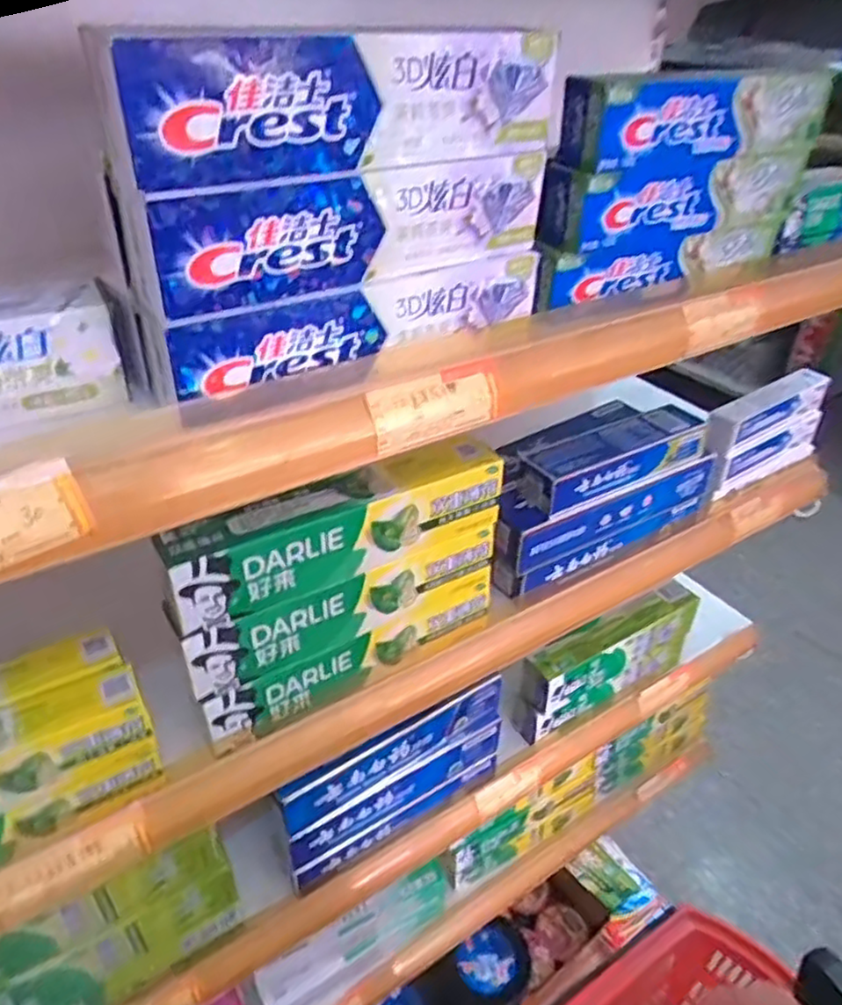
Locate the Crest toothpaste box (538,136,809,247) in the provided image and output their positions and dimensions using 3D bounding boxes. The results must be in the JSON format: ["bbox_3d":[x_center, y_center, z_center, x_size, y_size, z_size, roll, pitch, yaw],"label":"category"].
[{"bbox_3d":[0.177,-0.212,0.473,0.196,0.051,0.039,-13,37,-20],"label":"Crest toothpaste box"}]

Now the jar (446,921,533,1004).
[{"bbox_3d":[0.096,0.751,1.067,0.115,0.228,0.109,1,34,-1],"label":"jar"}]

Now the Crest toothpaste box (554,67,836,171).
[{"bbox_3d":[0.181,-0.250,0.452,0.195,0.051,0.037,-16,38,-24],"label":"Crest toothpaste box"}]

